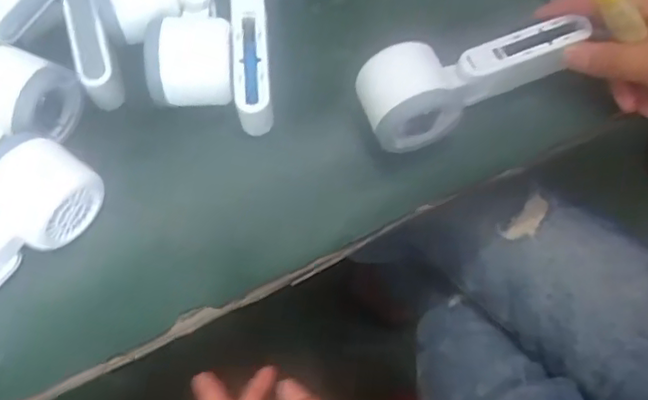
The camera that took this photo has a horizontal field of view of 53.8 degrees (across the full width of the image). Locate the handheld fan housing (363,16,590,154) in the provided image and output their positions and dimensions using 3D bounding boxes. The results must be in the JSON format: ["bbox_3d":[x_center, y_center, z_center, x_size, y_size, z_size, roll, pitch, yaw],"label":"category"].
[{"bbox_3d":[0.099,-0.085,0.433,0.163,0.057,0.048,-20,69,-14],"label":"handheld fan housing"}]

